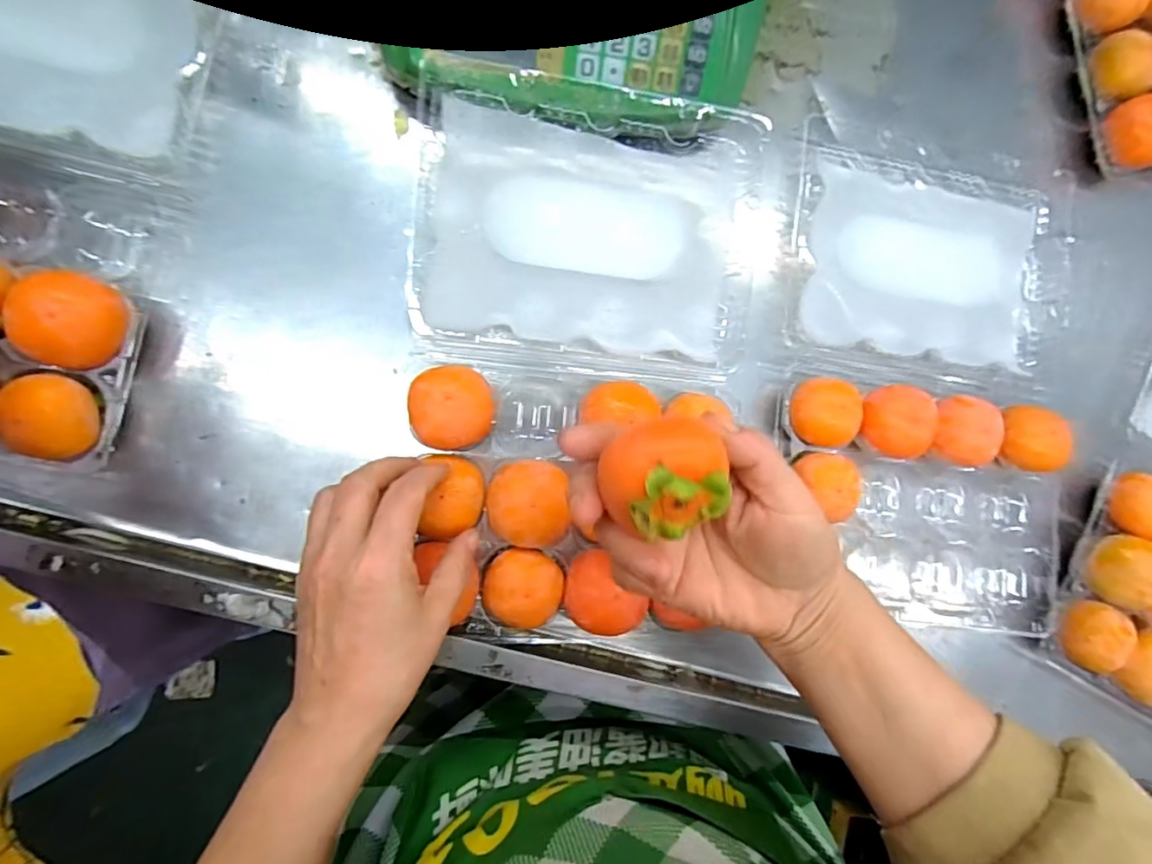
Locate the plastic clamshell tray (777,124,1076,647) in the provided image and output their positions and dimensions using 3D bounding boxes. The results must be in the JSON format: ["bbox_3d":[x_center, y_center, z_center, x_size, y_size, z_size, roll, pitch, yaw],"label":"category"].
[{"bbox_3d":[0.259,-0.034,0.402,0.225,0.048,0.340,8,88,-7],"label":"plastic clamshell tray"}]

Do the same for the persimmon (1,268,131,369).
[{"bbox_3d":[-0.285,-0.063,0.316,0.049,0.053,0.053,0,89,-8],"label":"persimmon"}]

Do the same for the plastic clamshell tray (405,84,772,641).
[{"bbox_3d":[0.006,-0.044,0.354,0.222,0.045,0.337,6,88,-7],"label":"plastic clamshell tray"}]

